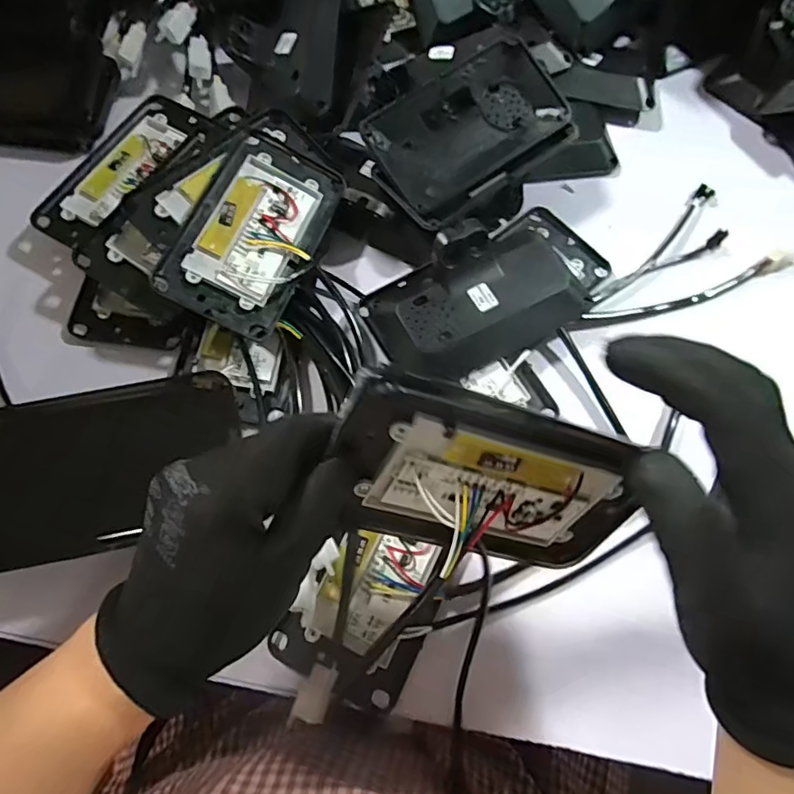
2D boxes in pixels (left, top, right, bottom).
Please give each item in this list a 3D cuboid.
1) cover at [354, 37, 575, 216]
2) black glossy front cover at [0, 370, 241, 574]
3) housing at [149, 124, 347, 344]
[{"bbox_3d":[0.056,-0.222,0.435,0.153,0.028,0.095,-35,73,-13],"label":"cover"},{"bbox_3d":[-0.189,0.045,0.320,0.189,0.007,0.093,-11,82,-9],"label":"black glossy front cover"},{"bbox_3d":[-0.102,-0.131,0.408,0.091,0.018,0.169,25,70,-11],"label":"housing"}]

